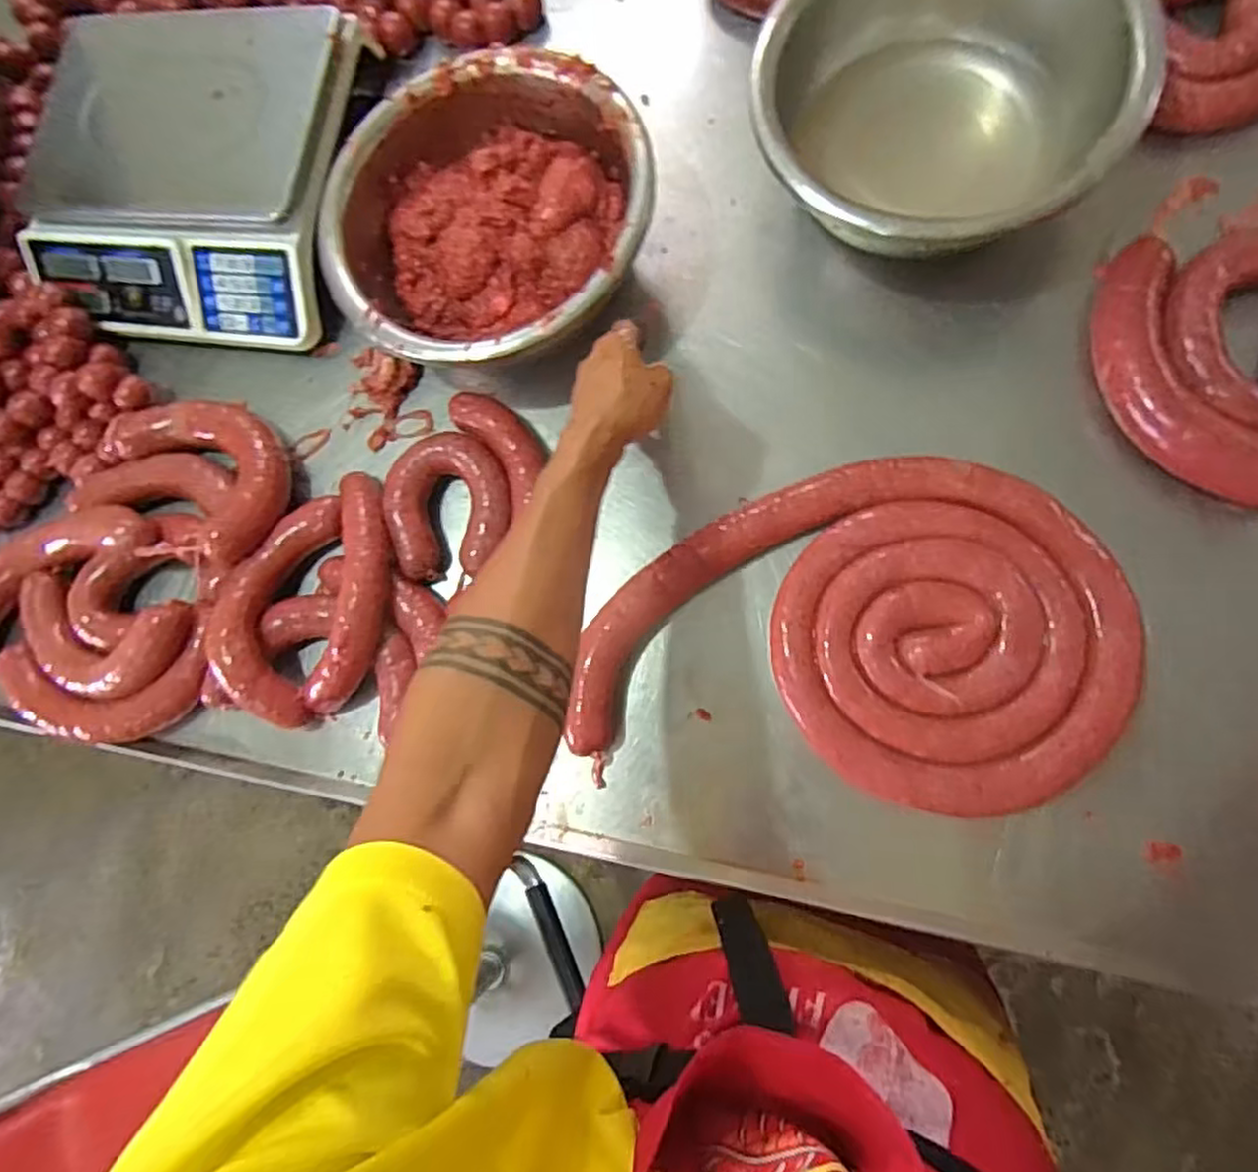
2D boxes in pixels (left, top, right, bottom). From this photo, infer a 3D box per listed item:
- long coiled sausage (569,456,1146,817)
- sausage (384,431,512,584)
[{"bbox_3d":[0.167,0.035,0.568,0.413,0.050,0.260,0,79,10],"label":"long coiled sausage"},{"bbox_3d":[-0.162,-0.075,0.650,0.114,0.042,0.130,-18,78,7],"label":"sausage"}]

